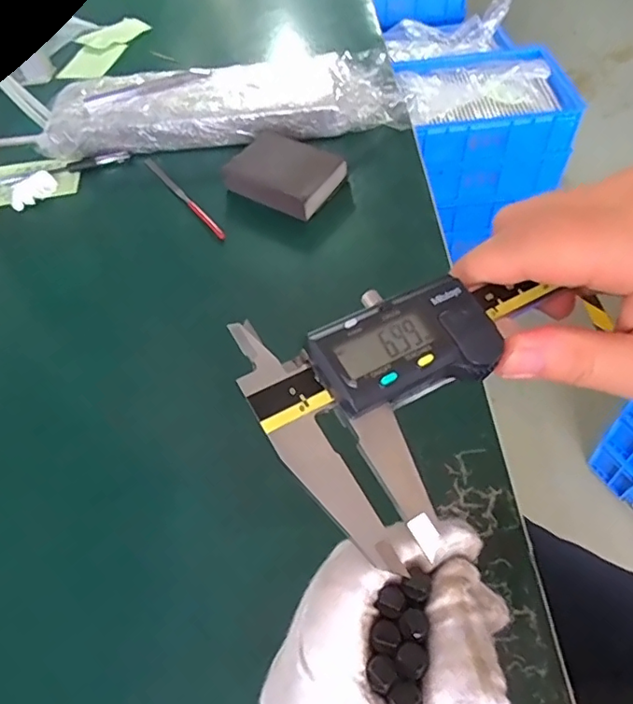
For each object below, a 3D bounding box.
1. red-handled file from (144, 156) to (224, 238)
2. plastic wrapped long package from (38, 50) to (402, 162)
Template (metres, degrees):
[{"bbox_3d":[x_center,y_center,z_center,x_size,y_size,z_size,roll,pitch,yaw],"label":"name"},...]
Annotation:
[{"bbox_3d":[-0.130,-0.153,0.544,0.009,0.004,0.153,-32,57,-19],"label":"red-handled file"},{"bbox_3d":[-0.093,-0.257,0.581,0.373,0.050,0.103,-4,52,1],"label":"plastic wrapped long package"}]

